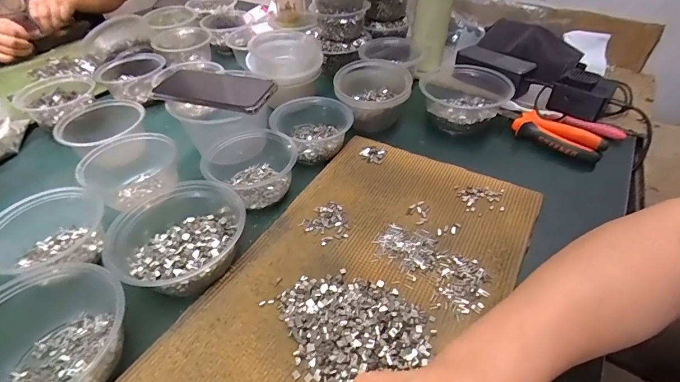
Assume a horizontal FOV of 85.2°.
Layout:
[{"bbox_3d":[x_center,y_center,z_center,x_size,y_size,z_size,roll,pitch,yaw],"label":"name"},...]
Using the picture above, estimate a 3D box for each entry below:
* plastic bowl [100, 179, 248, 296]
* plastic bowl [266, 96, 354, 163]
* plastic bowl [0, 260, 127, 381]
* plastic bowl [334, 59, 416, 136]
[{"bbox_3d":[-0.174,0.051,0.395,0.126,0.048,0.134,7,44,8],"label":"plastic bowl"},{"bbox_3d":[-0.045,-0.090,0.537,0.122,0.053,0.089,2,44,2],"label":"plastic bowl"},{"bbox_3d":[-0.252,0.132,0.313,0.121,0.057,0.124,0,44,0],"label":"plastic bowl"},{"bbox_3d":[0.052,-0.151,0.582,0.110,0.064,0.109,6,44,7],"label":"plastic bowl"}]

